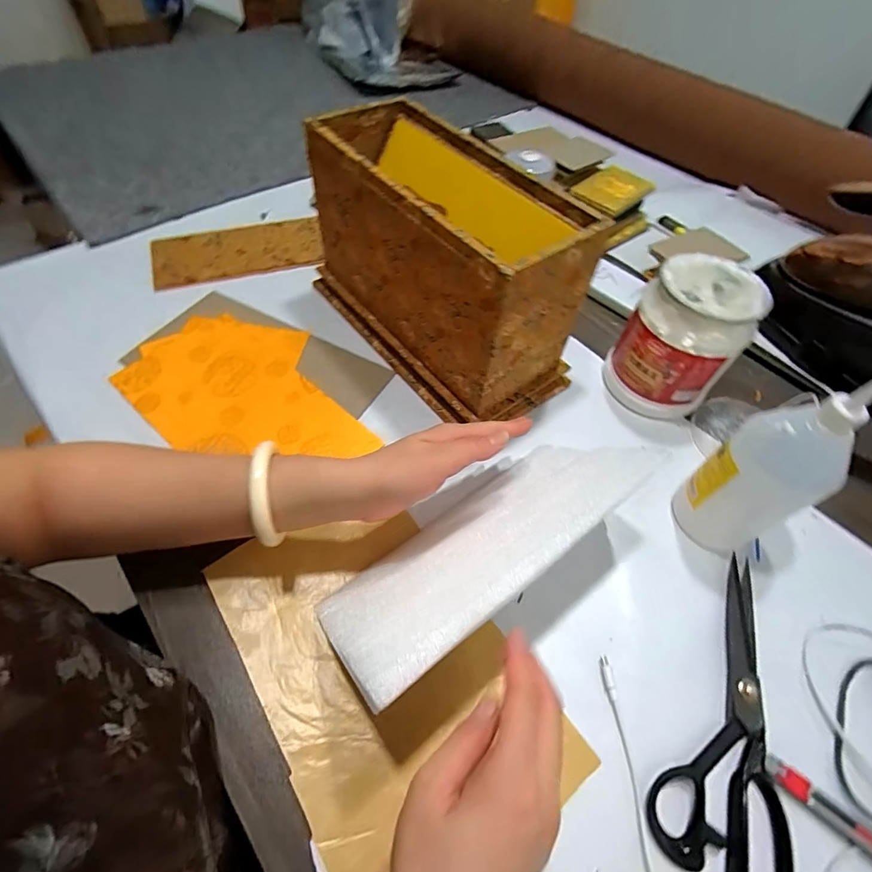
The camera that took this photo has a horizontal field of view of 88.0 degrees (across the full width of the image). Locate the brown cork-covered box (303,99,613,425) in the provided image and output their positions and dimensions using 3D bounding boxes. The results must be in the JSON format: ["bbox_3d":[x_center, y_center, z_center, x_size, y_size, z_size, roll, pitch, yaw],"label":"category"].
[{"bbox_3d":[-0.001,-0.183,0.482,0.137,0.195,0.307,-33,63,-24],"label":"brown cork-covered box"}]

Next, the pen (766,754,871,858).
[{"bbox_3d":[0.296,0.274,0.299,0.146,0.008,0.016,36,60,19],"label":"pen"}]

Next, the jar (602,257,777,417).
[{"bbox_3d":[0.262,-0.105,0.486,0.105,0.139,0.110,2,55,-3],"label":"jar"}]

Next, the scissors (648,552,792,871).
[{"bbox_3d":[0.234,0.207,0.343,0.088,0.010,0.238,28,58,15],"label":"scissors"}]

